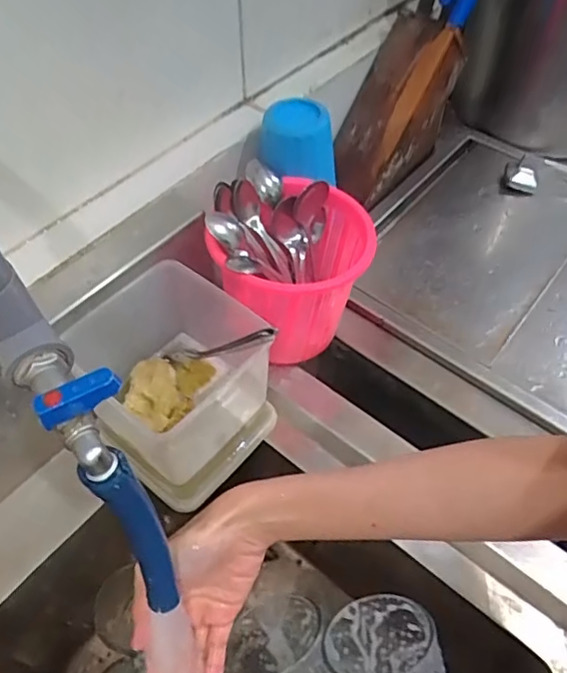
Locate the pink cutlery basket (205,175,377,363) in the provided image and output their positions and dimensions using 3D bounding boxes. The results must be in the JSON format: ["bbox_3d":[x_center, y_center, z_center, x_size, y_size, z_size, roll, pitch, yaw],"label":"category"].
[{"bbox_3d":[0.020,-0.055,0.590,0.126,0.148,0.153,26,58,17],"label":"pink cutlery basket"}]

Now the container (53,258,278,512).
[{"bbox_3d":[-0.099,0.042,0.535,0.148,0.164,0.150,36,61,23],"label":"container"}]

